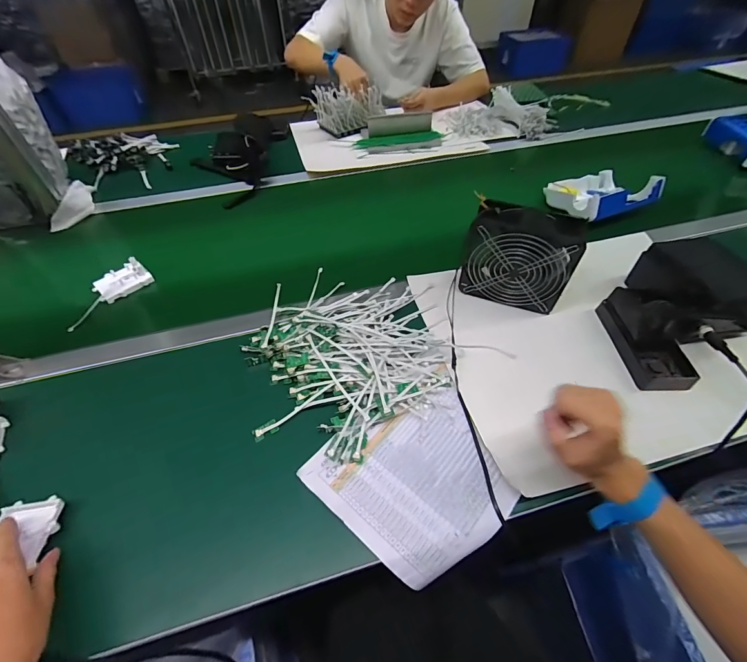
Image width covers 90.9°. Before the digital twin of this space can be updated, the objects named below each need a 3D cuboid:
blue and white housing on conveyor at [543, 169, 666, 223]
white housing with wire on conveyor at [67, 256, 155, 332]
[{"bbox_3d":[0.478,-0.289,0.784,0.184,0.082,0.152,-16,52,-12],"label":"blue and white housing on conveyor"},{"bbox_3d":[-0.470,-0.070,0.644,0.061,0.016,0.150,43,69,13],"label":"white housing with wire on conveyor"}]

